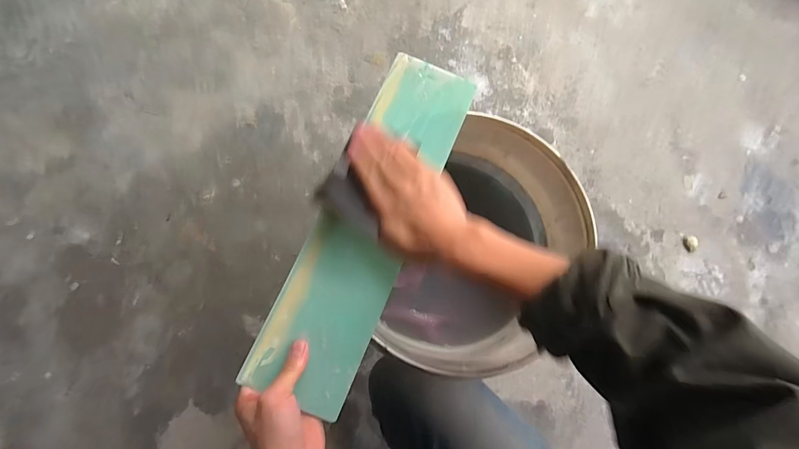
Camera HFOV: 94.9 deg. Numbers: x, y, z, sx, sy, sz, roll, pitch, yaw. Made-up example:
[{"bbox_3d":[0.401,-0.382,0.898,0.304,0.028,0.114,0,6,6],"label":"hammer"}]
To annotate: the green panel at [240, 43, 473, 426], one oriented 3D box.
[{"bbox_3d":[-0.031,-0.009,0.390,0.102,0.025,0.392,23,78,-1],"label":"green panel"}]

